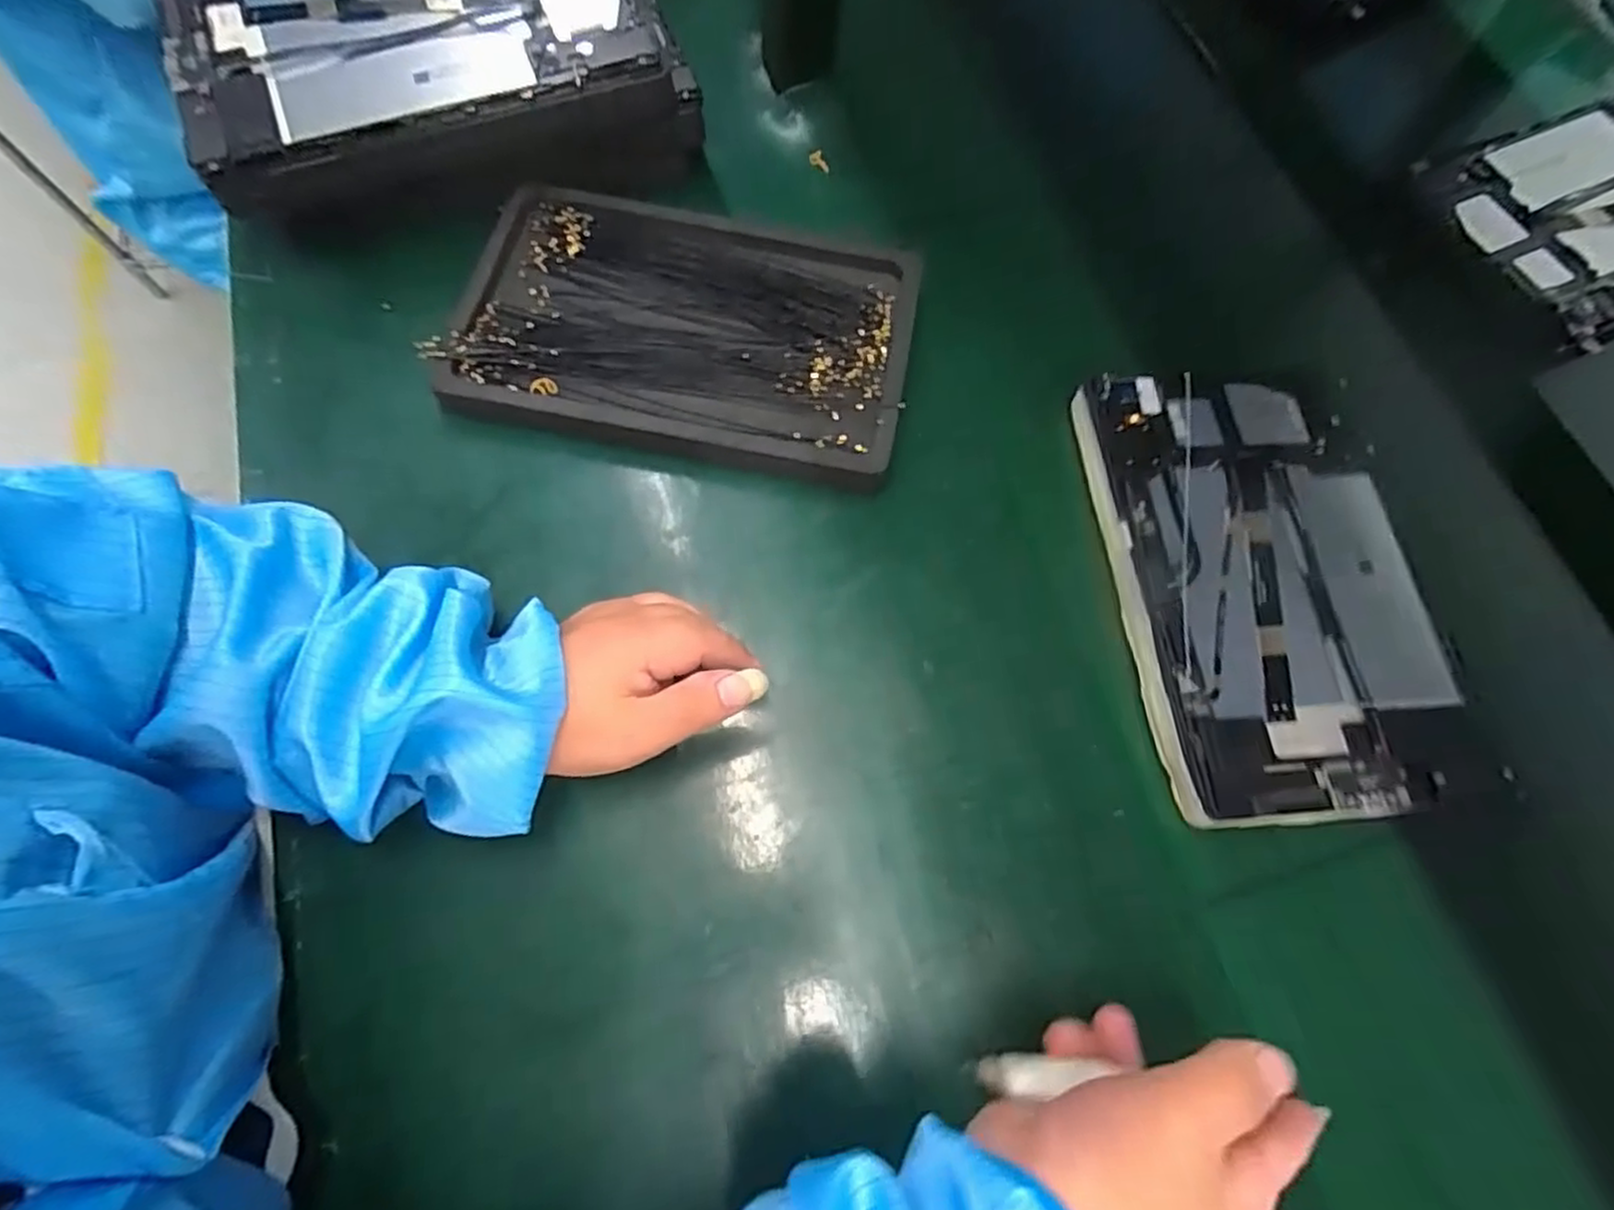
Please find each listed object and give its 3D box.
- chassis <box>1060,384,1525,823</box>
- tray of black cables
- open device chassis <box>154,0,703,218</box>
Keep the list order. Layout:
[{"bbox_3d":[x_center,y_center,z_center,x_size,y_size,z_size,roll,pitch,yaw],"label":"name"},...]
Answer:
[{"bbox_3d":[0.238,-0.014,0.377,0.154,0.019,0.235,-4,69,-3],"label":"chassis"},{"bbox_3d":[-0.067,-0.156,0.414,0.243,0.021,0.156,9,69,2],"label":"tray of black cables"},{"bbox_3d":[-0.211,-0.308,0.430,0.262,0.082,0.159,-21,71,-9],"label":"open device chassis"}]

